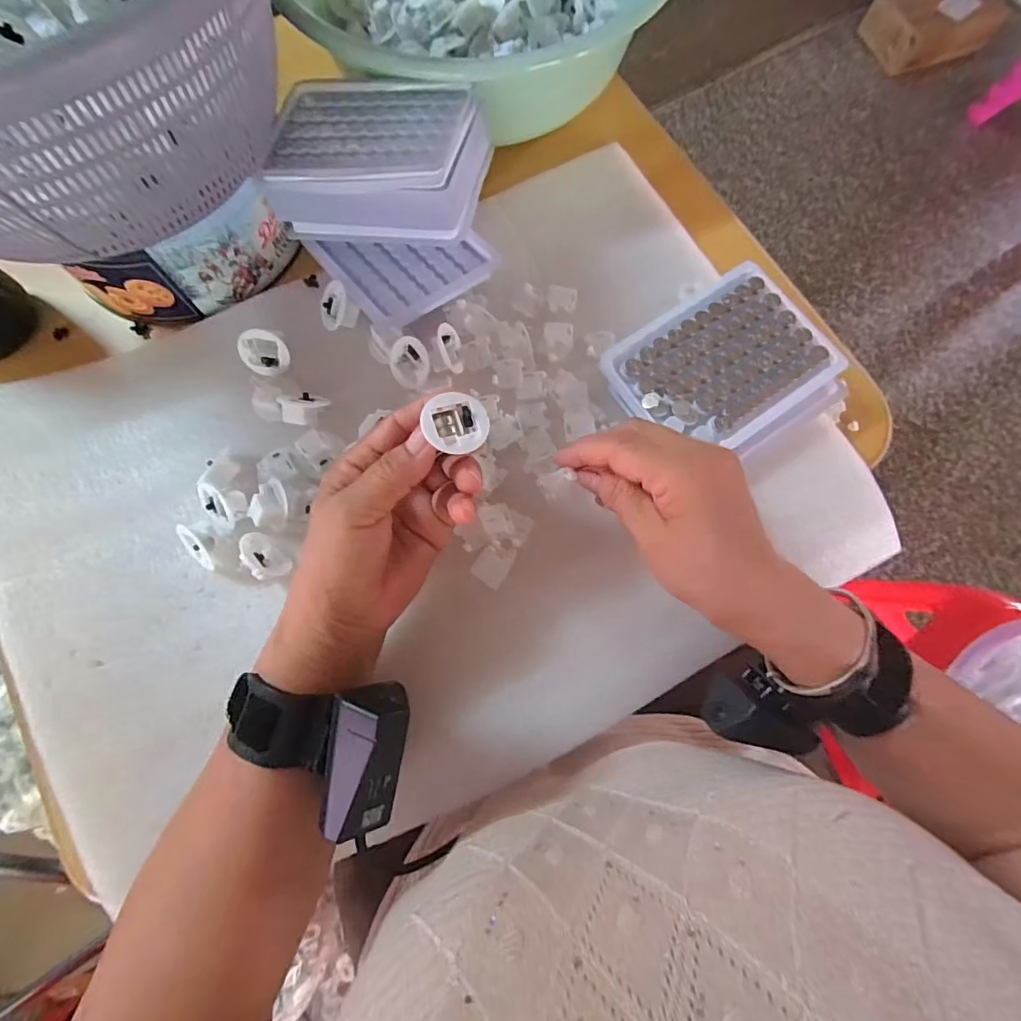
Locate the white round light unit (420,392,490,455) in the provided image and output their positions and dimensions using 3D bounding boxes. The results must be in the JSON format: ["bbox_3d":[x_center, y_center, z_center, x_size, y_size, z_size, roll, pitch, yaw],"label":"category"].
[{"bbox_3d":[-0.025,-0.042,0.248,0.030,0.008,0.028,0,76,-1],"label":"white round light unit"}]

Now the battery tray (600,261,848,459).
[{"bbox_3d":[0.138,-0.090,0.330,0.131,0.020,0.108,-33,79,-7],"label":"battery tray"}]

